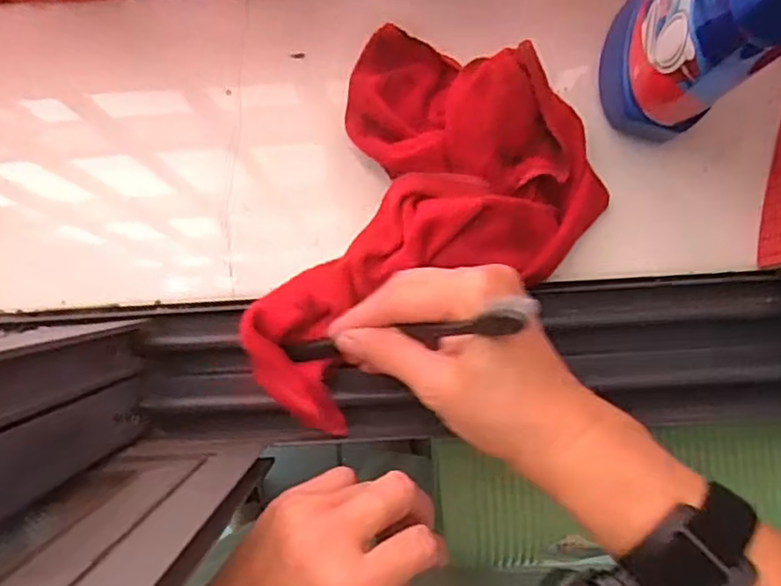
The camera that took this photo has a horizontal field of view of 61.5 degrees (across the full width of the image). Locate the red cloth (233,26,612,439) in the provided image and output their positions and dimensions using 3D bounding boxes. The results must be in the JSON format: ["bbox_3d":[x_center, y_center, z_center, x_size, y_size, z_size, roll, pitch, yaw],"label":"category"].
[{"bbox_3d":[0.026,-0.026,0.367,0.150,0.059,0.216,24,96,-1],"label":"red cloth"}]

